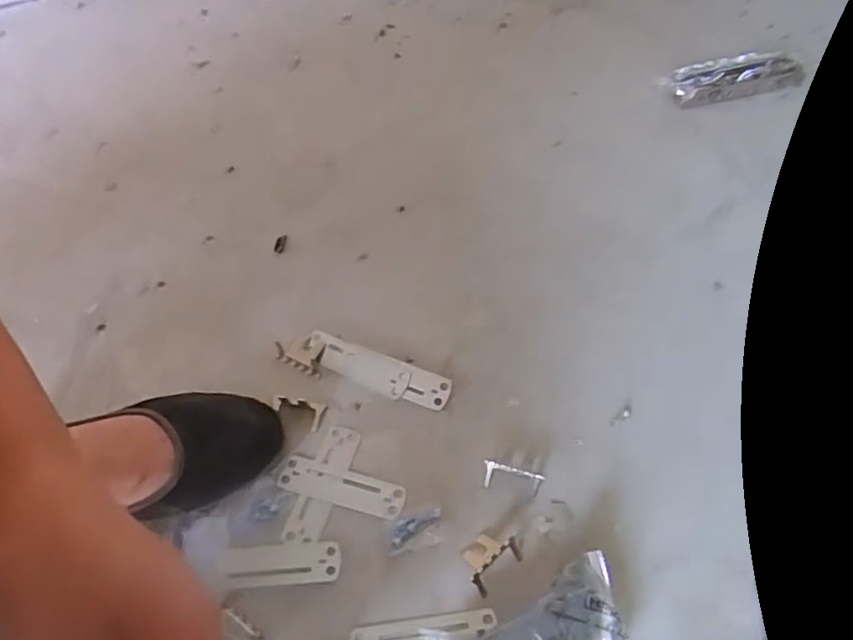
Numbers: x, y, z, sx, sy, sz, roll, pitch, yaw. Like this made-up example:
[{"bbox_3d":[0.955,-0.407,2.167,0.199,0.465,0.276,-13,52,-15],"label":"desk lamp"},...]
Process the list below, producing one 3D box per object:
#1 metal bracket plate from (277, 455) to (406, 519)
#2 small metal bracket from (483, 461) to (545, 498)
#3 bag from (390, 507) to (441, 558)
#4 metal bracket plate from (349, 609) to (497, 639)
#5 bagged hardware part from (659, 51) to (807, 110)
[{"bbox_3d":[-0.063,0.123,0.474,0.095,0.004,0.027,13,55,10],"label":"metal bracket plate"},{"bbox_3d":[0.062,0.116,0.467,0.044,0.016,0.015,14,55,11],"label":"small metal bracket"},{"bbox_3d":[-0.008,0.149,0.451,0.040,0.004,0.025,-12,54,-8],"label":"bag"},{"bbox_3d":[-0.001,0.206,0.413,0.094,0.005,0.026,-8,54,-5],"label":"metal bracket plate"},{"bbox_3d":[0.354,-0.278,0.740,0.172,0.032,0.046,-15,55,-10],"label":"bagged hardware part"}]

